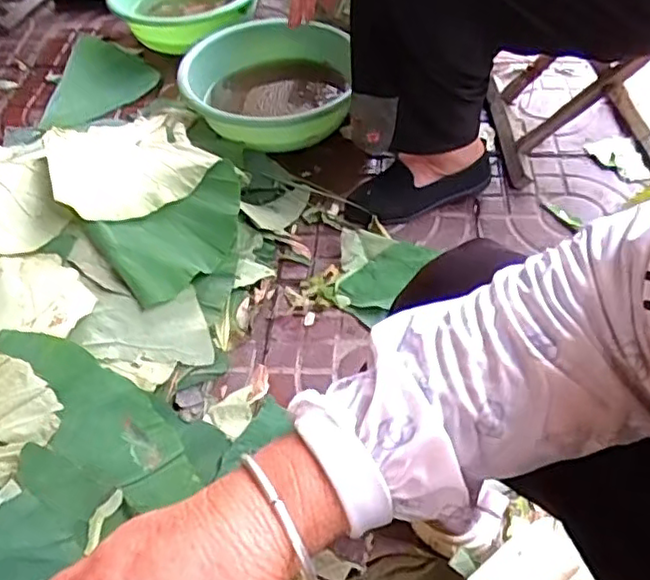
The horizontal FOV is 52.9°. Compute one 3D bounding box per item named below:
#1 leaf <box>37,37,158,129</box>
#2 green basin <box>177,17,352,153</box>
[{"bbox_3d":[-0.465,-0.451,1.399,0.207,0.031,0.334,-2,49,2],"label":"leaf"},{"bbox_3d":[-0.115,-0.370,1.213,0.290,0.137,0.296,-2,49,3],"label":"green basin"}]

